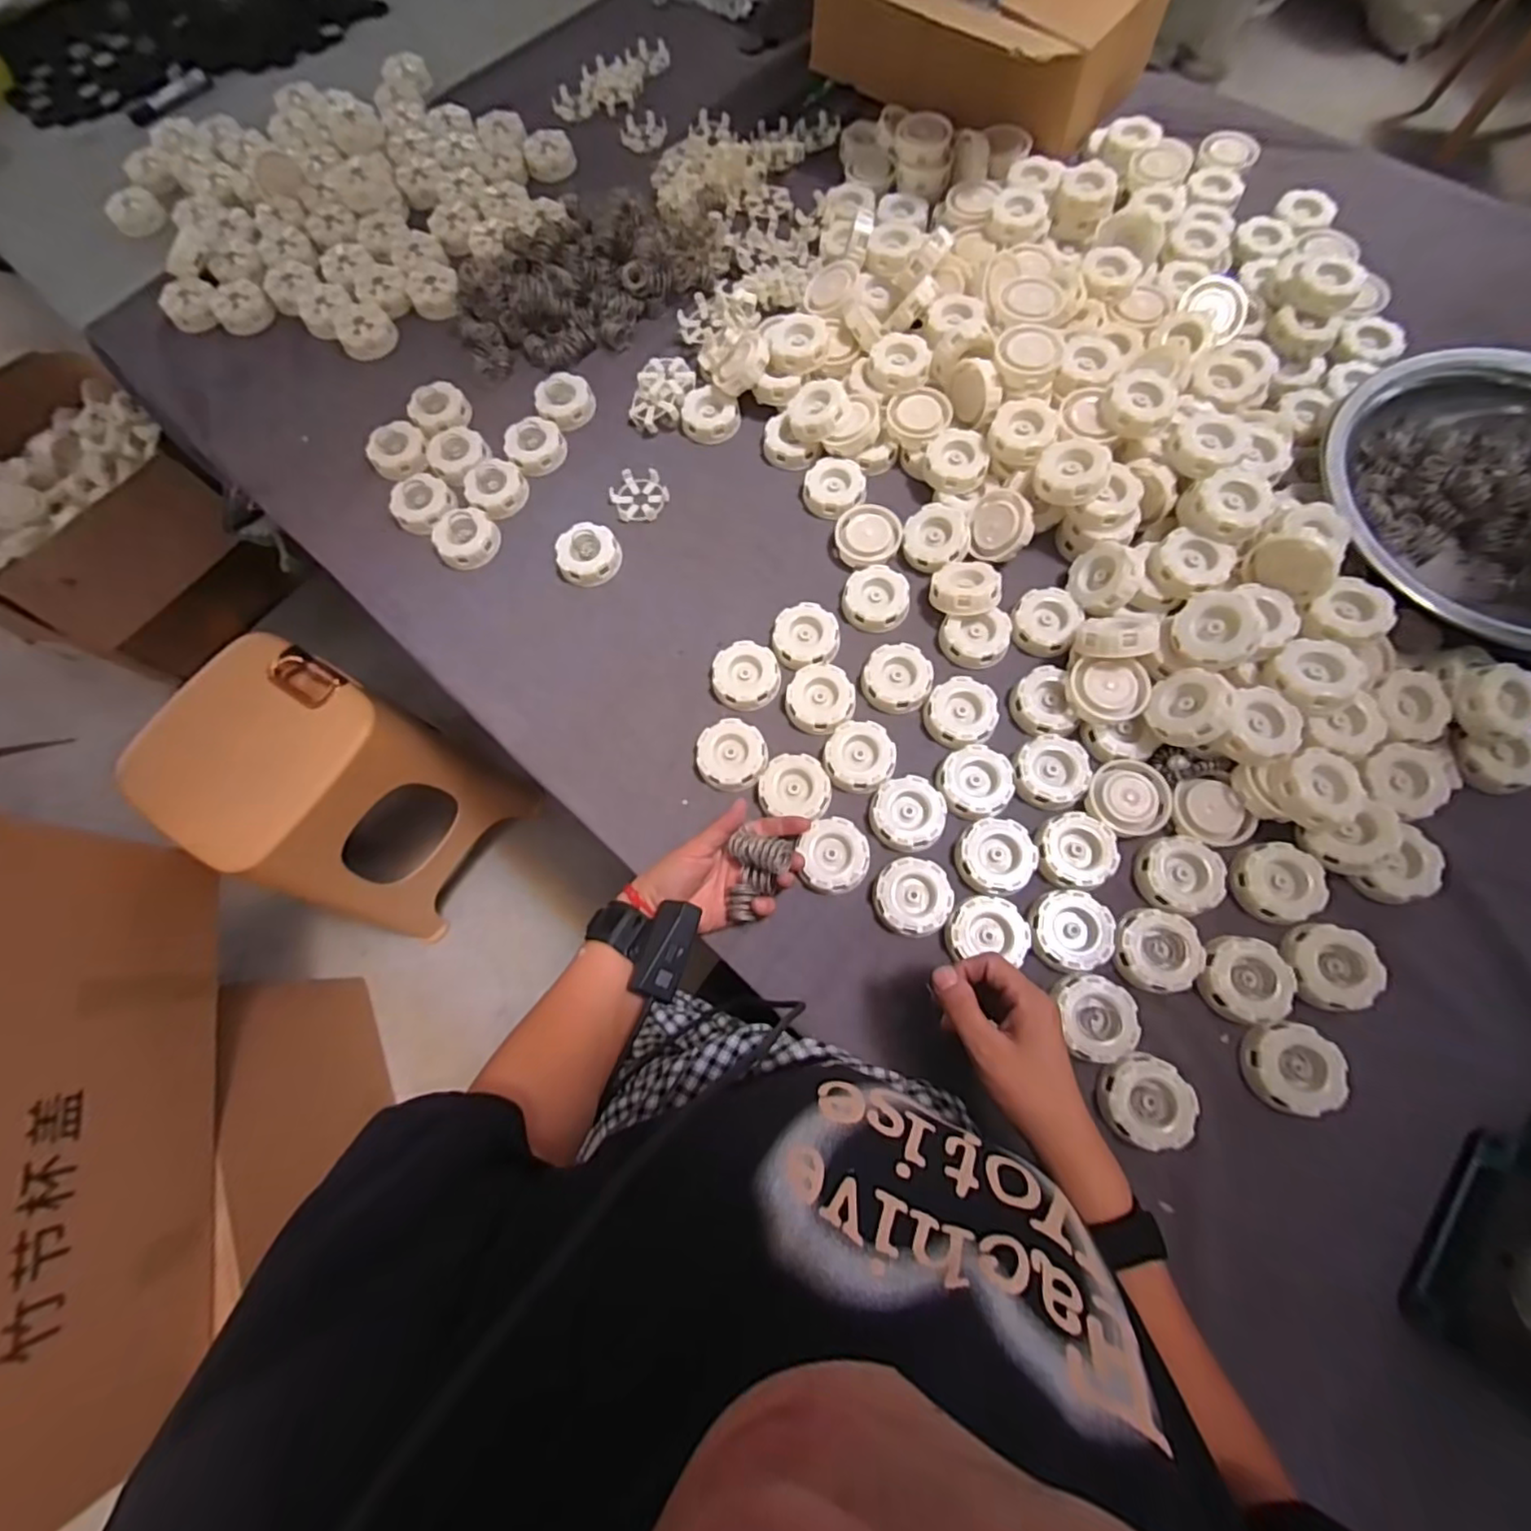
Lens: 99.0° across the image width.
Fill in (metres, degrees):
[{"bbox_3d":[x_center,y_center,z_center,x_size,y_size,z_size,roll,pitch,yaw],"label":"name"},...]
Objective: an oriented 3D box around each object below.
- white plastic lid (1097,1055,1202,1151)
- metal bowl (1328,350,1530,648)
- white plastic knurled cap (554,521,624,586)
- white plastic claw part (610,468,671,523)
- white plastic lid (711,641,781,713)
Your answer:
[{"bbox_3d":[0.278,0.245,0.476,0.060,0.021,0.060,-1,72,2],"label":"white plastic lid"},{"bbox_3d":[0.661,-0.238,0.592,0.296,0.098,0.296,-1,72,2],"label":"metal bowl"},{"bbox_3d":[-0.178,-0.211,0.657,0.062,0.024,0.056,-26,73,-6],"label":"white plastic knurled cap"},{"bbox_3d":[-0.132,-0.286,0.689,0.057,0.012,0.059,-1,72,2],"label":"white plastic claw part"},{"bbox_3d":[-0.018,-0.083,0.605,0.061,0.018,0.061,-1,72,2],"label":"white plastic lid"}]

